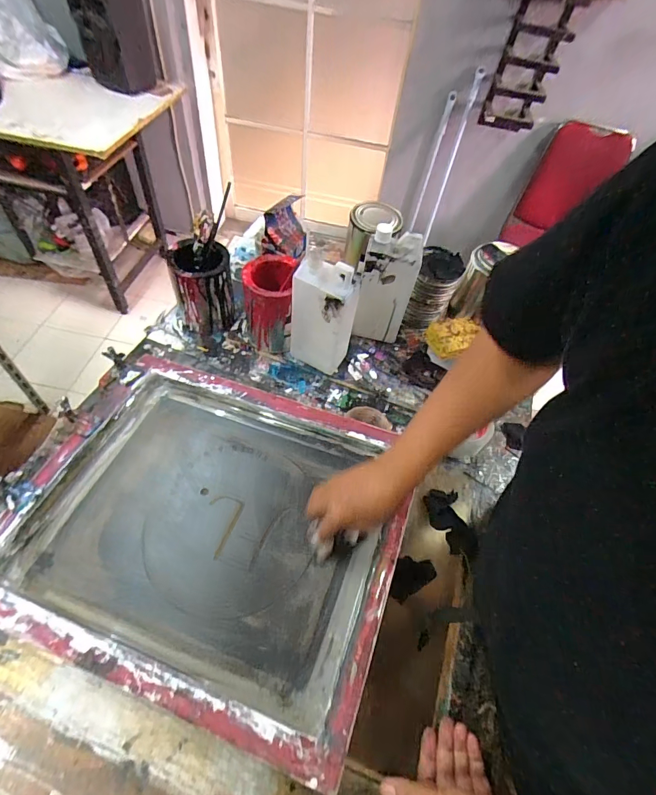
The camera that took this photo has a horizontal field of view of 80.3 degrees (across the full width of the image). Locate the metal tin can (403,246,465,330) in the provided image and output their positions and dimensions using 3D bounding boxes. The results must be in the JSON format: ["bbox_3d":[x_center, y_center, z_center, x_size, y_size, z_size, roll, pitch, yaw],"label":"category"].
[{"bbox_3d":[0.209,-0.216,0.786,0.084,0.135,0.102,17,55,4],"label":"metal tin can"}]

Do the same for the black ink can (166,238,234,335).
[{"bbox_3d":[-0.234,-0.211,0.743,0.100,0.149,0.100,3,55,-5],"label":"black ink can"}]

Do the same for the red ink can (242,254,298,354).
[{"bbox_3d":[-0.103,-0.165,0.720,0.090,0.156,0.106,6,55,-3],"label":"red ink can"}]

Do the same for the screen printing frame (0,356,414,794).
[{"bbox_3d":[-0.164,0.159,0.541,0.507,0.065,0.402,19,56,9],"label":"screen printing frame"}]

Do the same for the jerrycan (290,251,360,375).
[{"bbox_3d":[-0.005,-0.131,0.667,0.109,0.225,0.053,28,56,12],"label":"jerrycan"}]

